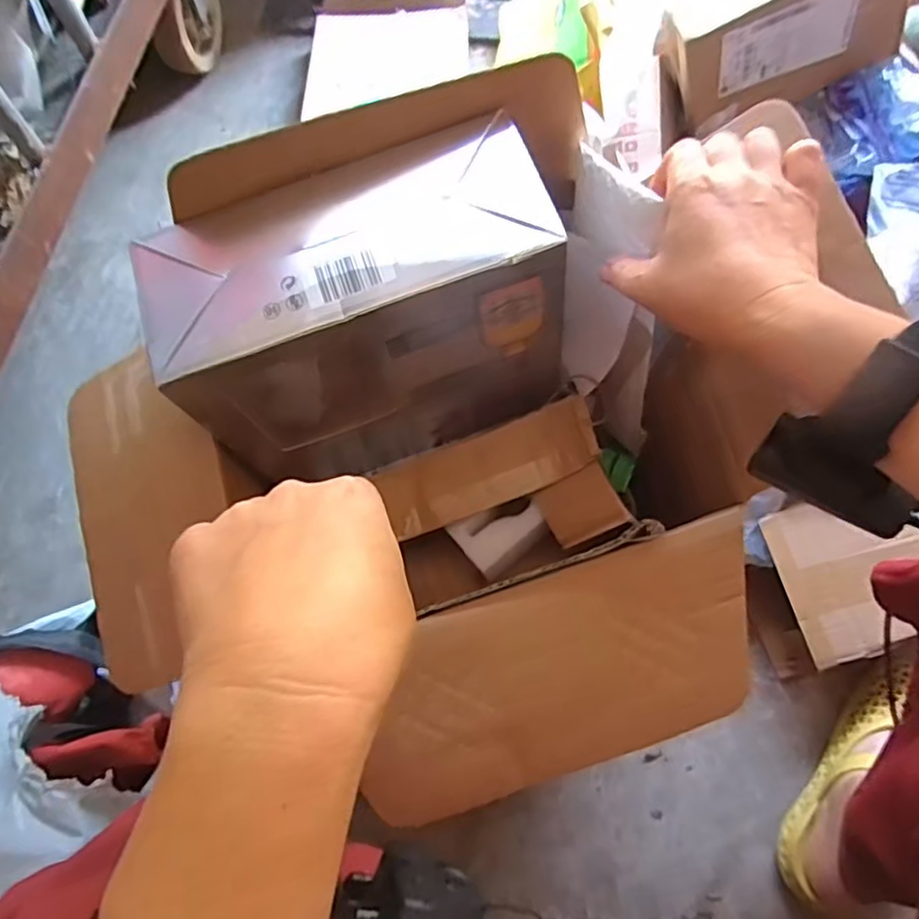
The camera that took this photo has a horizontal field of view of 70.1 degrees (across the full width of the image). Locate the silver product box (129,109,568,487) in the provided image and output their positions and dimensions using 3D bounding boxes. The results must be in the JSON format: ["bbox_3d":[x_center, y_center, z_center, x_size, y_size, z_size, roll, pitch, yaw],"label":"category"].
[{"bbox_3d":[-0.061,-0.080,0.430,0.214,0.210,0.104,-16,70,-7],"label":"silver product box"}]

